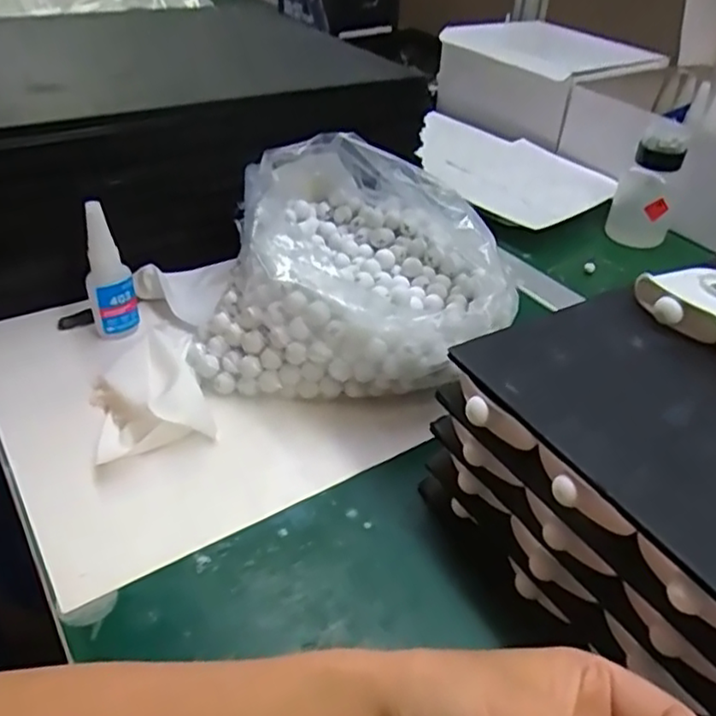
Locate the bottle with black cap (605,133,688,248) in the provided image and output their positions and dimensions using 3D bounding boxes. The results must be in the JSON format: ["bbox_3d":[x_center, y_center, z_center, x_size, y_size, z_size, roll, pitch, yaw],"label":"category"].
[{"bbox_3d":[0.299,-0.170,0.675,0.062,0.115,0.047,17,41,17],"label":"bottle with black cap"}]

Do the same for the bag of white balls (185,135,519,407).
[{"bbox_3d":[0.004,-0.076,0.514,0.202,0.109,0.221,8,39,6],"label":"bag of white balls"}]

